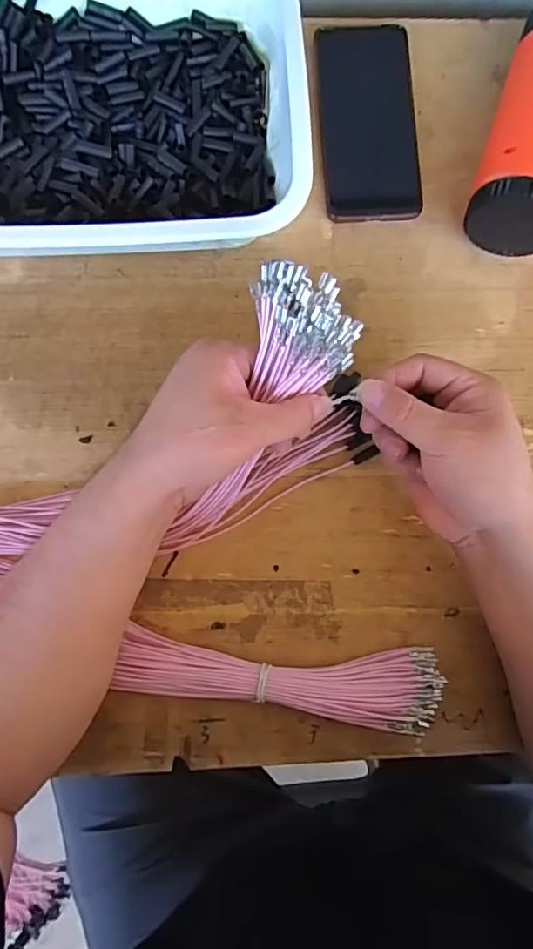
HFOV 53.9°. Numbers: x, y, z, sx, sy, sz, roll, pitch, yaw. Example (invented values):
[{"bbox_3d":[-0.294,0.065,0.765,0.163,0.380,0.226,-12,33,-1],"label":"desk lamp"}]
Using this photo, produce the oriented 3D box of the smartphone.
[{"bbox_3d":[0.084,-0.286,0.430,0.077,0.013,0.159,-4,85,-2],"label":"smartphone"}]

